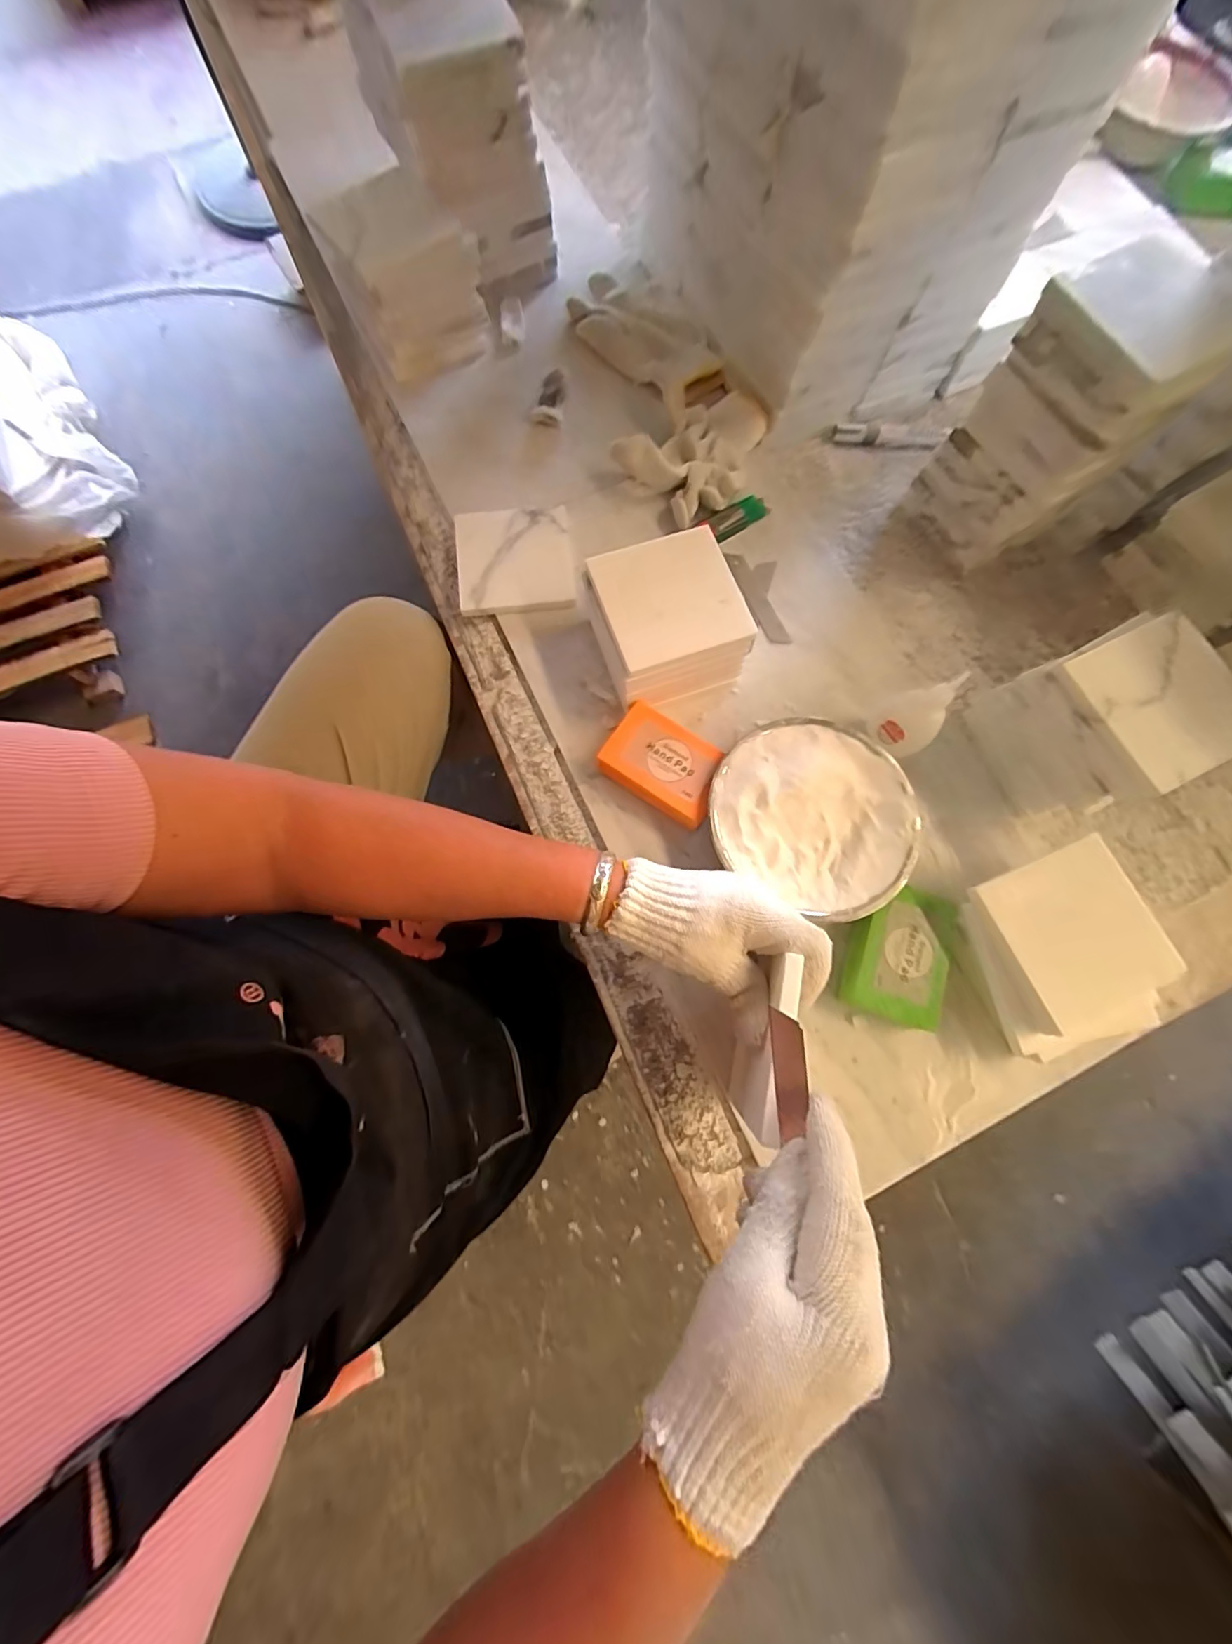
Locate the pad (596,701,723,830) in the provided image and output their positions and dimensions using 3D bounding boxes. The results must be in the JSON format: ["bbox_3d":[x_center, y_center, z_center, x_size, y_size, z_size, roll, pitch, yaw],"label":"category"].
[{"bbox_3d":[0.038,-0.043,0.414,0.093,0.037,0.060,38,80,6],"label":"pad"}]

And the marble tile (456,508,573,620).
[{"bbox_3d":[-0.090,-0.230,0.469,0.099,0.011,0.100,-5,78,-3],"label":"marble tile"}]

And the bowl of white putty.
[{"bbox_3d":[0.147,-0.006,0.404,0.144,0.050,0.139,0,78,-2],"label":"bowl of white putty"}]

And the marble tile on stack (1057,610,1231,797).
[{"bbox_3d":[0.360,-0.080,0.345,0.102,0.005,0.099,-24,80,-6],"label":"marble tile on stack"}]

